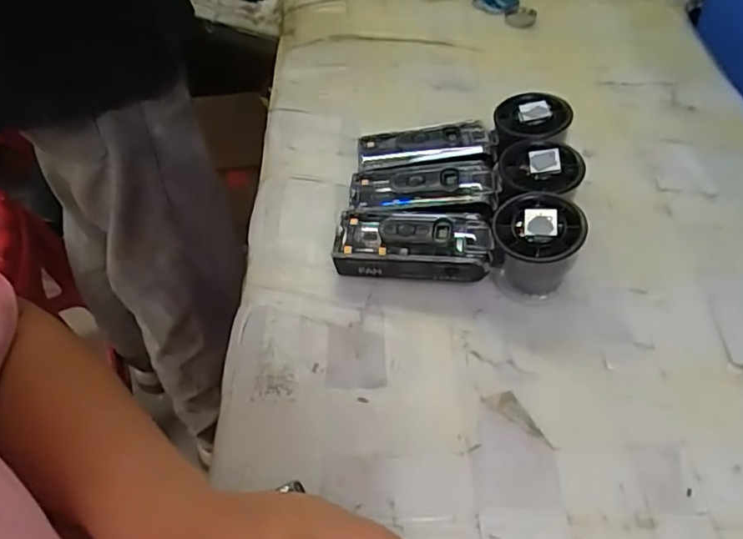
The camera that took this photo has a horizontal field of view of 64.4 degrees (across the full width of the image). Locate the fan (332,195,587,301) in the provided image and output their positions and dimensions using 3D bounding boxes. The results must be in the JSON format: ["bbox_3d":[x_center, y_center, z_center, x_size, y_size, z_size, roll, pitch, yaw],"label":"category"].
[{"bbox_3d":[0.056,-0.019,0.411,0.166,0.061,0.054,7,50,9],"label":"fan"}]

